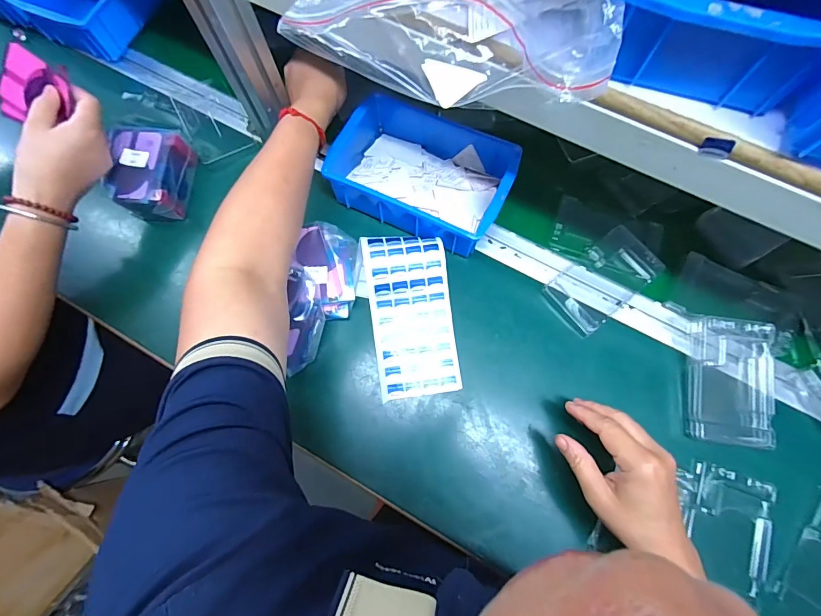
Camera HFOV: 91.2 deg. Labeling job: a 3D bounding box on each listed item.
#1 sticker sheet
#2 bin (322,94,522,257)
[{"bbox_3d":[0.002,0.008,0.454,0.090,0.012,0.179,-8,91,-4],"label":"sticker sheet"},{"bbox_3d":[0.016,-0.164,0.487,0.204,0.058,0.146,27,75,8],"label":"bin"}]

